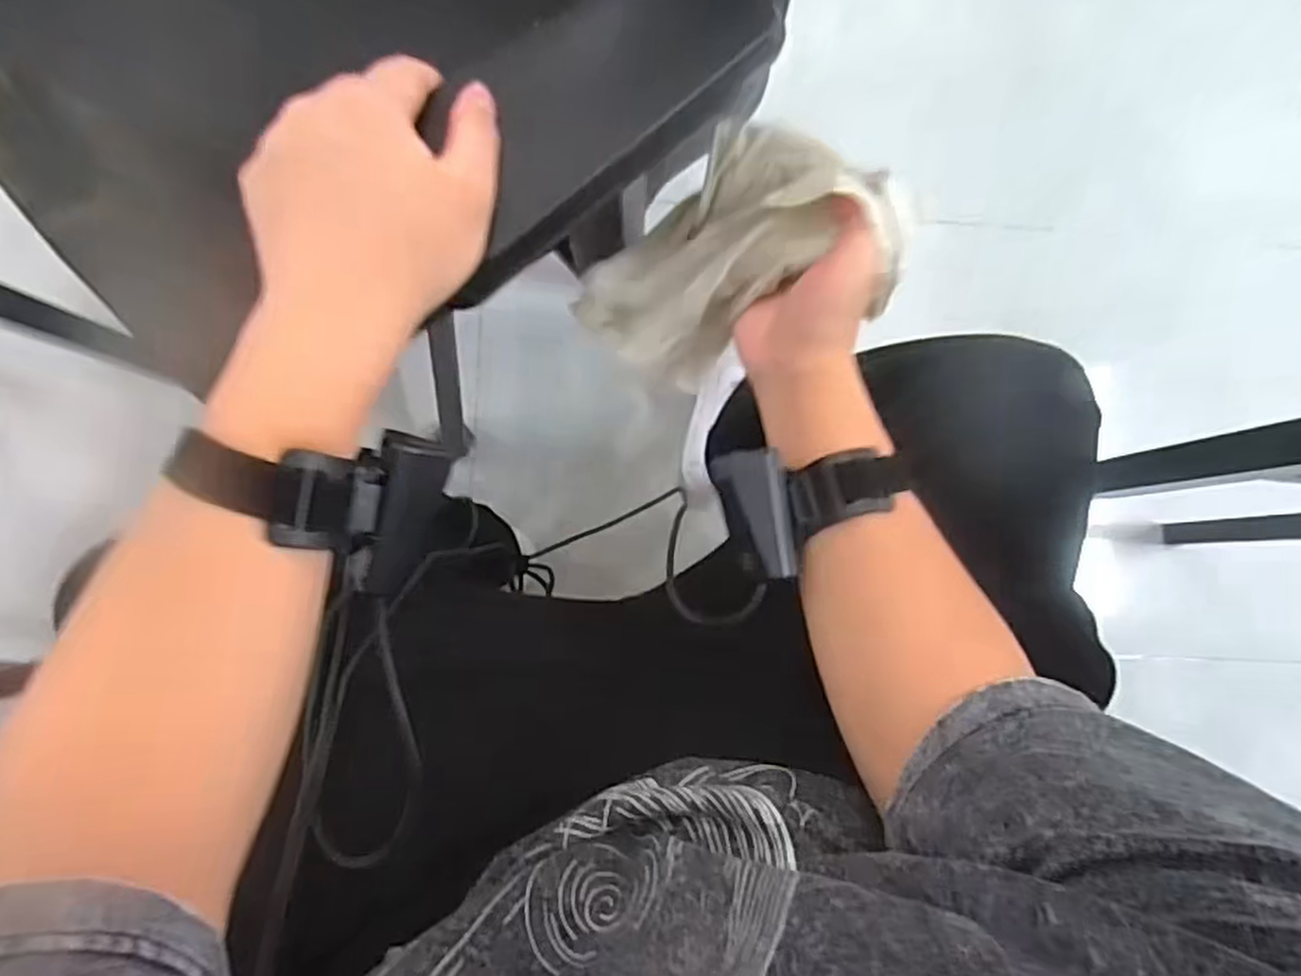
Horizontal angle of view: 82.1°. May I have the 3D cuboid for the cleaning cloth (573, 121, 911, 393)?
[{"bbox_3d":[0.033,-0.133,0.469,0.062,0.248,0.115,-16,85,-48],"label":"cleaning cloth"}]

